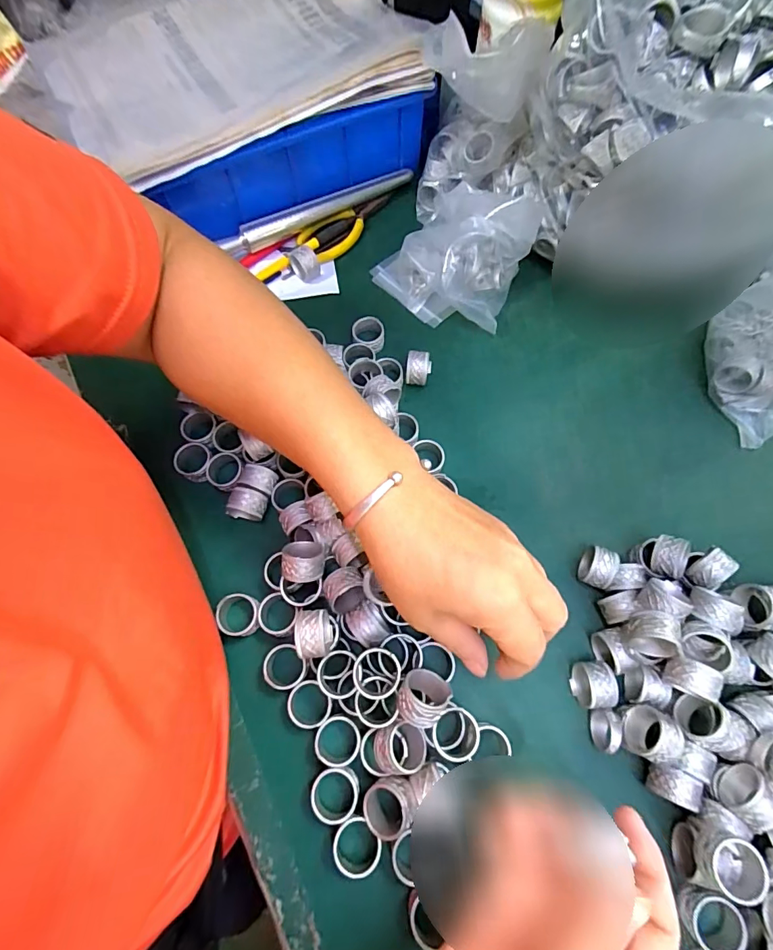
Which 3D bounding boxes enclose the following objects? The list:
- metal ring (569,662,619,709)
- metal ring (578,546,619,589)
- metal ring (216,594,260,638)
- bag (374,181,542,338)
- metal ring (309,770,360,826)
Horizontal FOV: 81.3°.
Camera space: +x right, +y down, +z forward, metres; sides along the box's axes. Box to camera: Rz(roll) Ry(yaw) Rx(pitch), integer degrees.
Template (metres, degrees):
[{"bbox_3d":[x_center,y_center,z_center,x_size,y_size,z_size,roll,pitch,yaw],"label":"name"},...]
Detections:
[{"bbox_3d":[0.132,0.134,0.288,0.022,0.026,0.026,-4,69,0],"label":"metal ring"},{"bbox_3d":[0.147,0.066,0.314,0.018,0.026,0.025,19,70,8],"label":"metal ring"},{"bbox_3d":[-0.100,0.095,0.306,0.027,0.021,0.027,0,69,1],"label":"metal ring"},{"bbox_3d":[0.053,-0.192,0.379,0.123,0.090,0.081,25,71,10],"label":"bag"},{"bbox_3d":[-0.030,0.191,0.270,0.028,0.017,0.028,0,69,1],"label":"metal ring"}]

